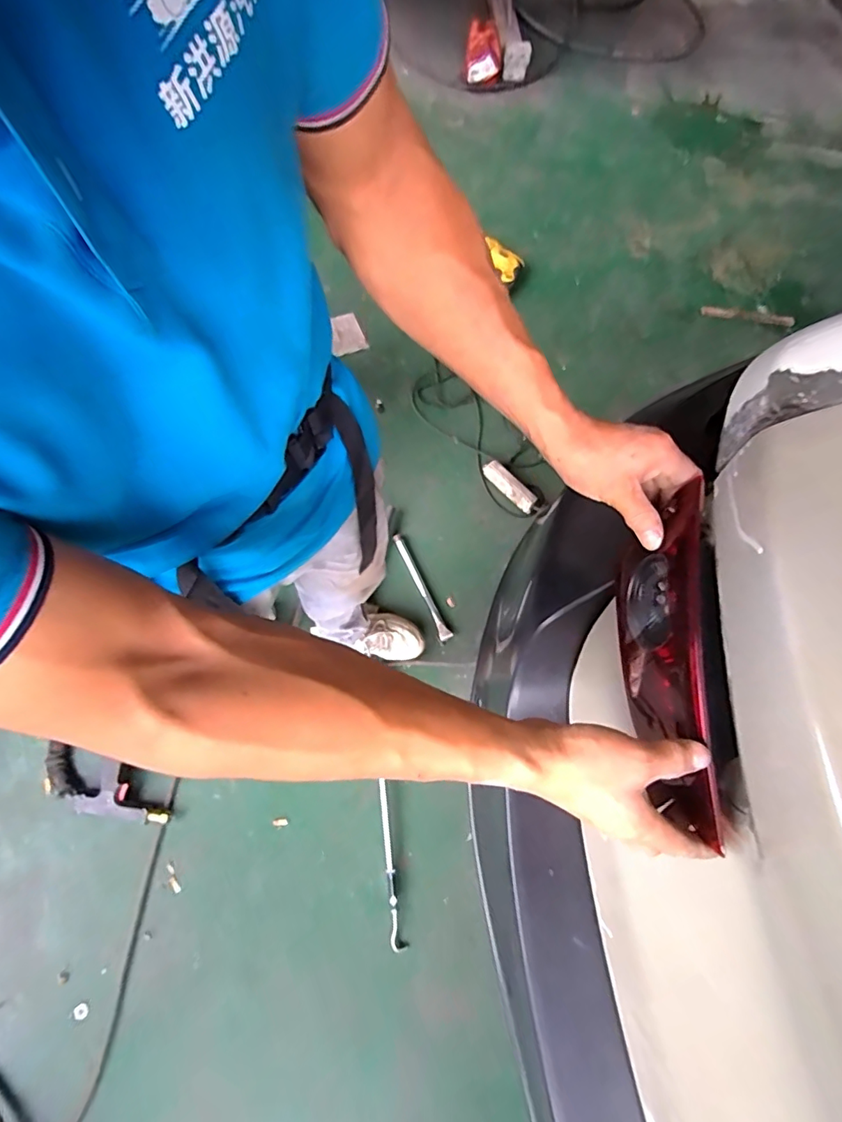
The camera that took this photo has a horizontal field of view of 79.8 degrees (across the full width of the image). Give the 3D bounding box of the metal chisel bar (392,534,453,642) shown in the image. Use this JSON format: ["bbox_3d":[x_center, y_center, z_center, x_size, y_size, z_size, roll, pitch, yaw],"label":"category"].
[{"bbox_3d":[-0.002,0.068,1.350,0.033,0.022,0.313,-25,74,-13],"label":"metal chisel bar"}]

